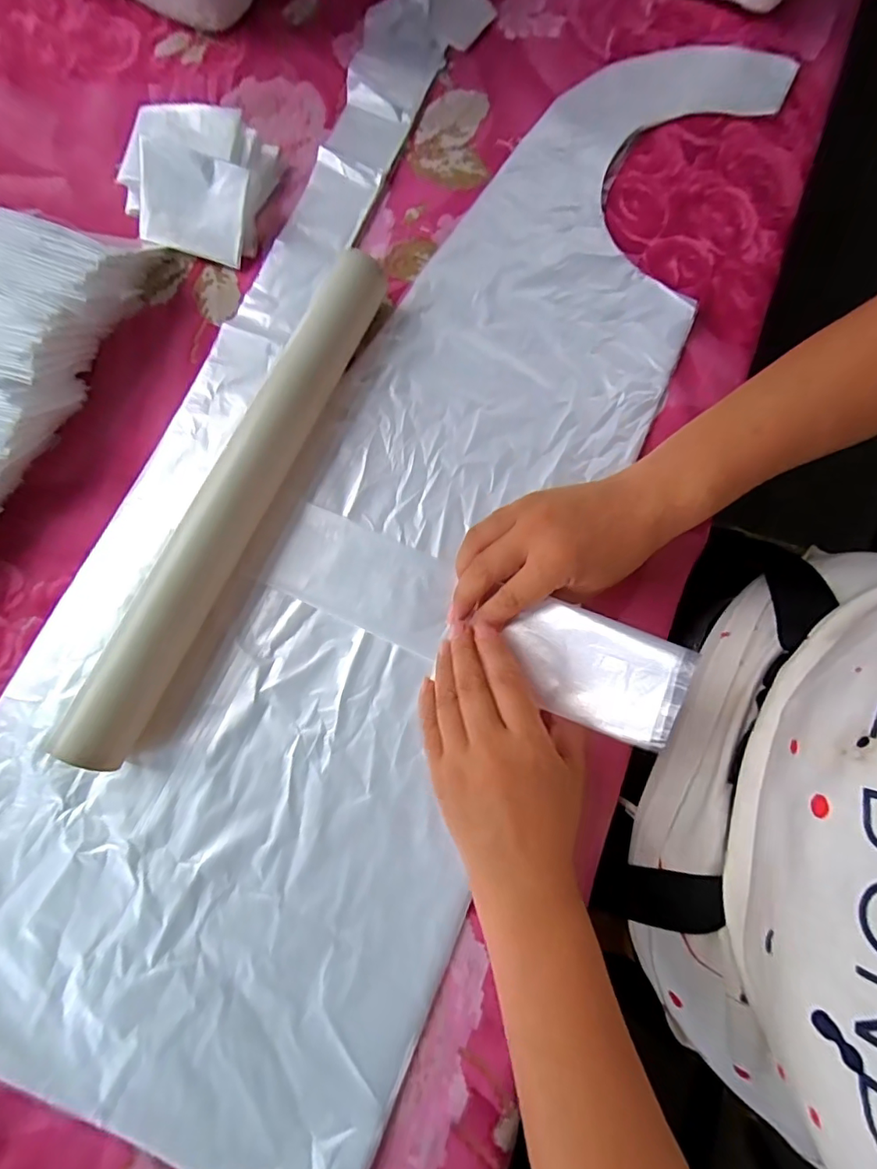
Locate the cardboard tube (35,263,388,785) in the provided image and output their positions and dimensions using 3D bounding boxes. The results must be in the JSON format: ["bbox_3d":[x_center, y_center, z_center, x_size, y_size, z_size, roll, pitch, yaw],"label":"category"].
[{"bbox_3d":[-0.127,-0.059,0.313,0.041,0.038,0.349,24,79,5],"label":"cardboard tube"}]

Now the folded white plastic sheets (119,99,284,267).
[{"bbox_3d":[-0.182,-0.305,0.370,0.104,0.039,0.103,14,78,3],"label":"folded white plastic sheets"}]

